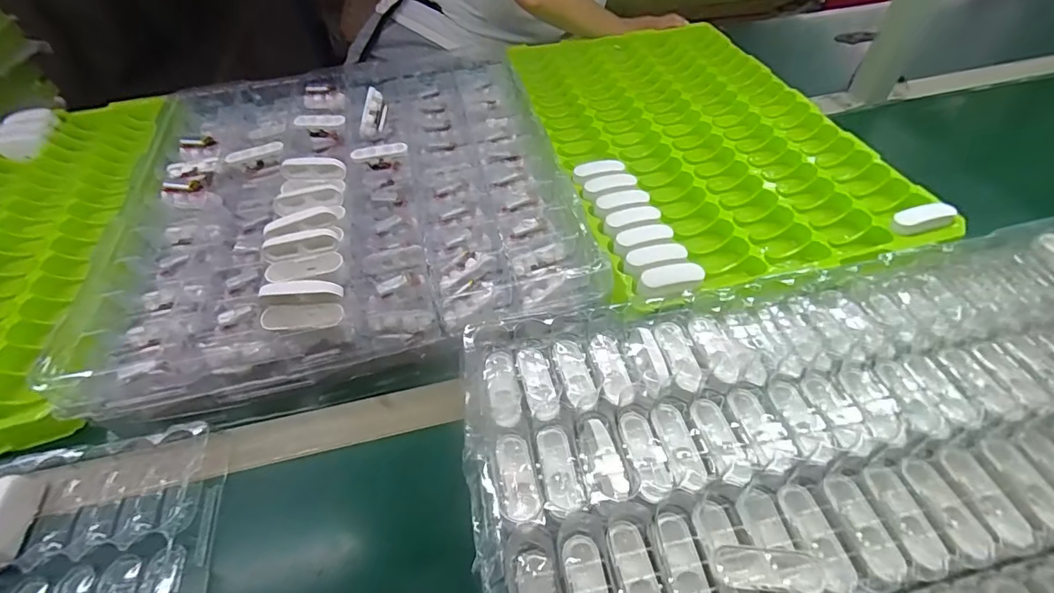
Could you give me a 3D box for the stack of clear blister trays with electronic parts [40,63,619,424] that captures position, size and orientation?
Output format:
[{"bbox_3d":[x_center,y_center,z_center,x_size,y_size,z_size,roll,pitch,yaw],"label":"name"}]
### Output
[{"bbox_3d":[-0.190,-0.116,0.523,0.449,0.081,0.455,-10,50,-6],"label":"stack of clear blister trays with electronic parts"}]

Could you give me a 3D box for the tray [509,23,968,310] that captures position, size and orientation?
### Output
[{"bbox_3d":[0.219,-0.238,0.654,0.387,0.045,0.575,-9,51,-7],"label":"tray"}]

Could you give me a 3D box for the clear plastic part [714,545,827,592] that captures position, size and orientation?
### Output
[{"bbox_3d":[0.148,0.165,0.281,0.066,0.017,0.024,3,50,5],"label":"clear plastic part"}]

